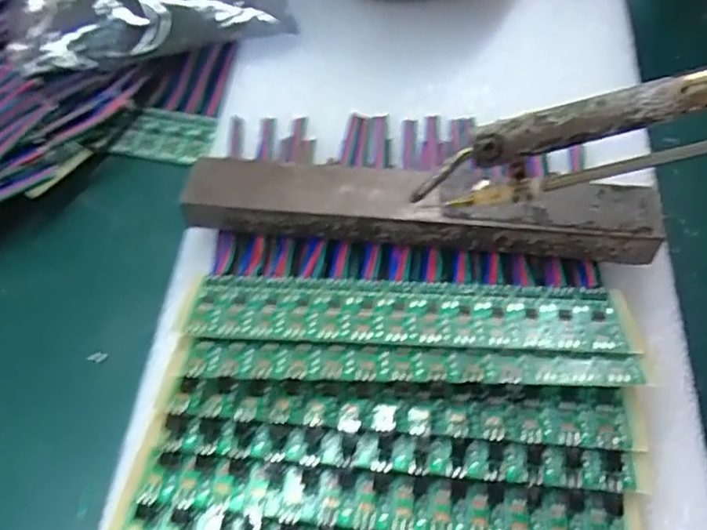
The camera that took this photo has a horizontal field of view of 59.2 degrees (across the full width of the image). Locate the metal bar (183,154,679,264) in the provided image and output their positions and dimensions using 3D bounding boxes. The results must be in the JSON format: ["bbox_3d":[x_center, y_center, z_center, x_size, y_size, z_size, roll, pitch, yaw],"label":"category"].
[{"bbox_3d":[0.024,-0.026,0.249,0.185,0.011,0.032,6,59,6],"label":"metal bar"}]

